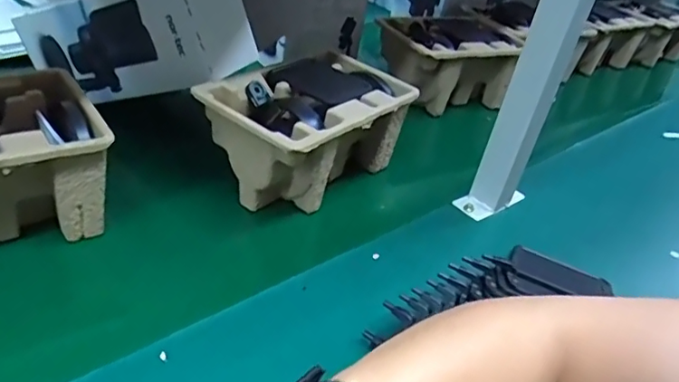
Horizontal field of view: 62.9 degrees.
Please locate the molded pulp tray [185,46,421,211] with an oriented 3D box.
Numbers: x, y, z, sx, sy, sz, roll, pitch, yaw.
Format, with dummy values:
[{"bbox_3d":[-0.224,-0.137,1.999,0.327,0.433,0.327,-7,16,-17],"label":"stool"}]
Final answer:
[{"bbox_3d":[-0.032,-0.065,0.619,0.140,0.112,0.220,24,35,29],"label":"molded pulp tray"}]

